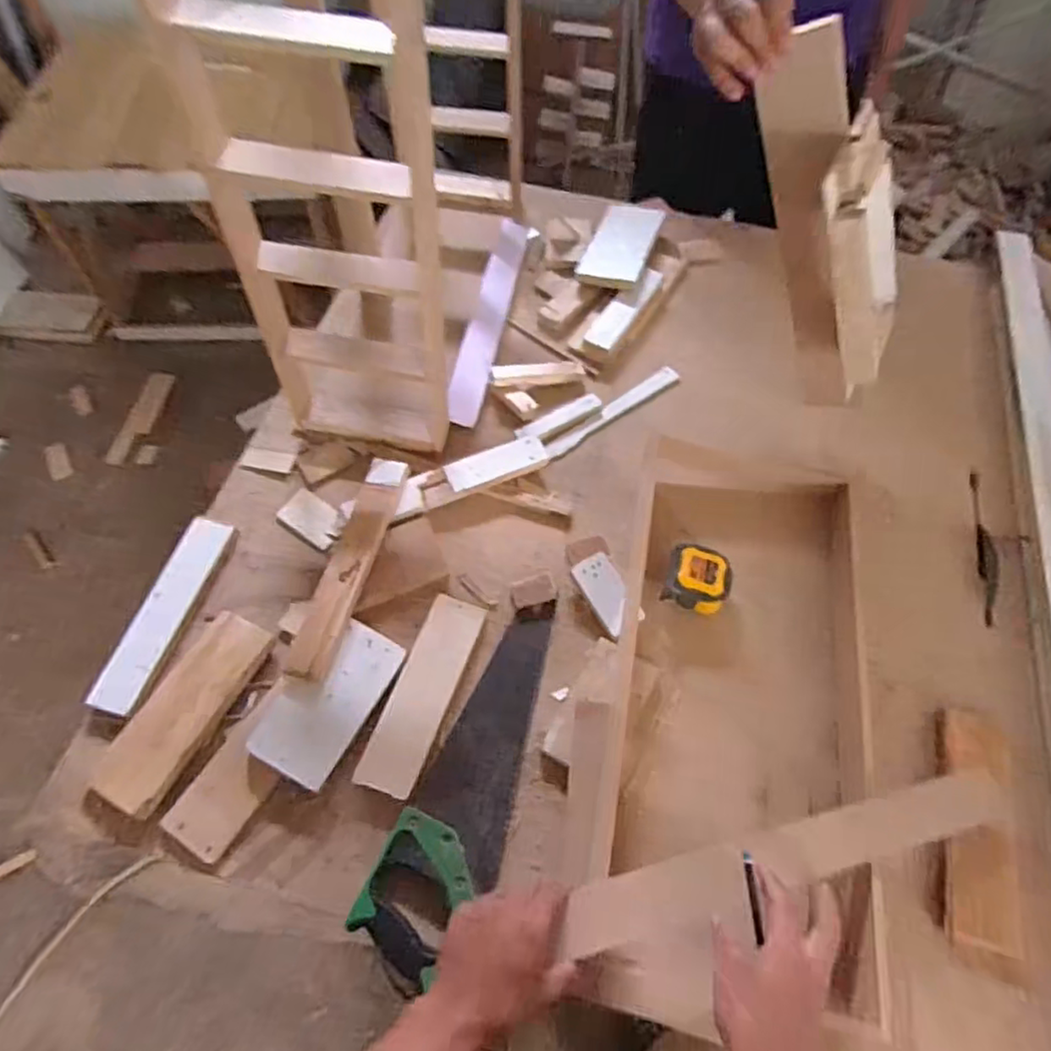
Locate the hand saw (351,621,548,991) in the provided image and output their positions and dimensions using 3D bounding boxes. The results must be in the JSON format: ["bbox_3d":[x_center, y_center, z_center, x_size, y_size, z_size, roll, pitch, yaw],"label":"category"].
[{"bbox_3d":[-0.051,0.275,0.705,0.110,0.032,0.380,24,63,13],"label":"hand saw"}]

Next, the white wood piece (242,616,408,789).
[{"bbox_3d":[-0.220,0.193,0.729,0.099,0.012,0.175,32,65,3],"label":"white wood piece"}]

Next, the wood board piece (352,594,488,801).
[{"bbox_3d":[-0.117,0.189,0.751,0.065,0.008,0.232,17,62,9],"label":"wood board piece"}]

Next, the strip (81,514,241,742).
[{"bbox_3d":[-0.441,0.111,0.780,0.053,0.023,0.269,14,61,8],"label":"strip"}]

